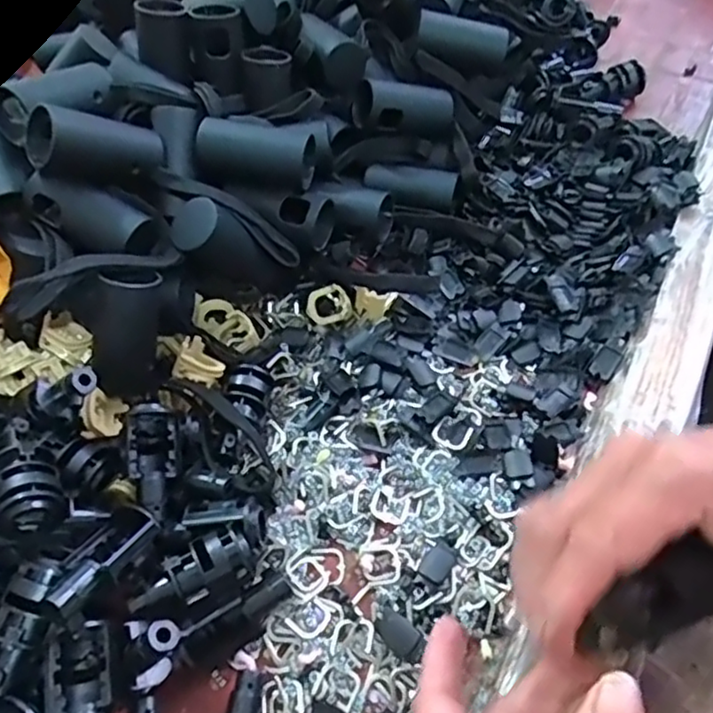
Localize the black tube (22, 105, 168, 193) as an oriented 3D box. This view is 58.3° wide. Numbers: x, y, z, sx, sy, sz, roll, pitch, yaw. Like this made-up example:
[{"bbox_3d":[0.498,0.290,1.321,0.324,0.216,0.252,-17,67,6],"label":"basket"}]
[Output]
[{"bbox_3d":[-0.134,-0.108,0.333,0.066,0.032,0.026,0,50,-37],"label":"black tube"}]

